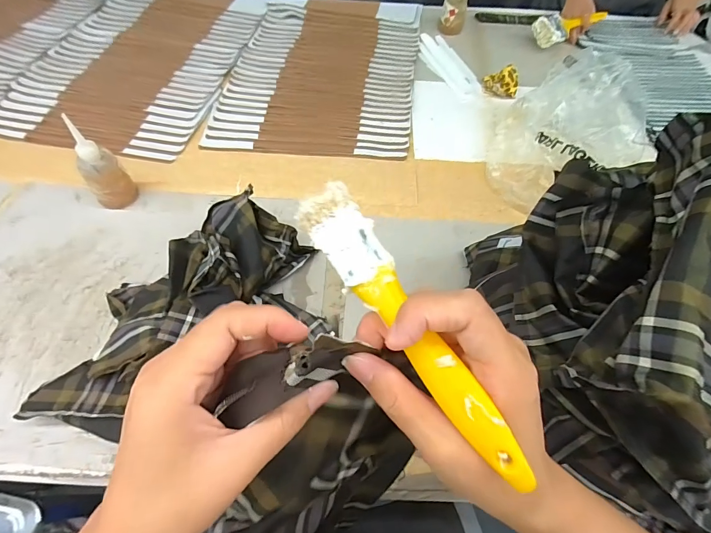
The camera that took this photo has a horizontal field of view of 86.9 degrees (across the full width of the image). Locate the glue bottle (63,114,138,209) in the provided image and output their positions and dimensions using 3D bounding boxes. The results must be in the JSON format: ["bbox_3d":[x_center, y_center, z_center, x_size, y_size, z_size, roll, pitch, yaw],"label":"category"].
[{"bbox_3d":[-0.420,-0.159,0.623,0.064,0.138,0.049,-32,64,-22],"label":"glue bottle"}]

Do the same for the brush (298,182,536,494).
[{"bbox_3d":[0.025,0.027,0.170,0.023,0.015,0.151,-31,79,-20],"label":"brush"}]

